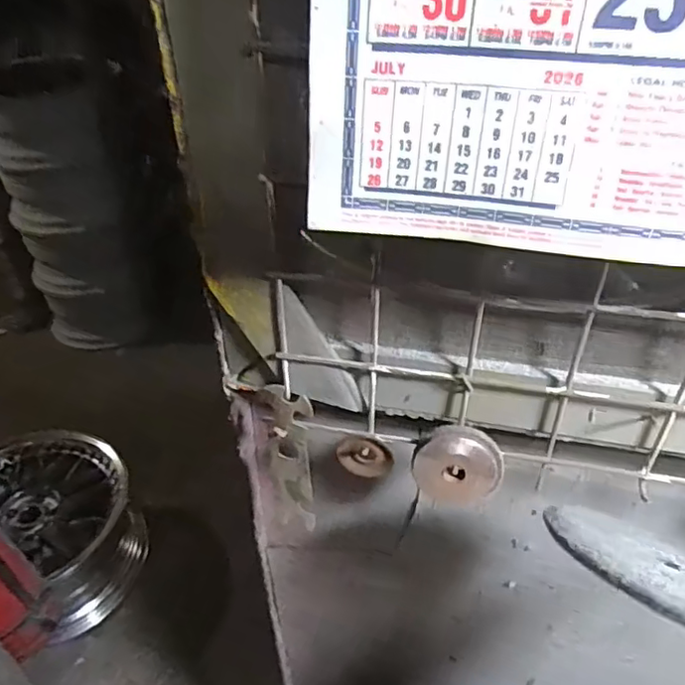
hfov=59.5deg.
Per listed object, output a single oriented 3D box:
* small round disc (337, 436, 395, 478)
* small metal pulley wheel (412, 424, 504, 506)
[{"bbox_3d":[0.014,0.071,0.371,0.034,0.027,0.010,6,40,8],"label":"small round disc"},{"bbox_3d":[0.068,0.073,0.350,0.050,0.046,0.008,7,11,5],"label":"small metal pulley wheel"}]

